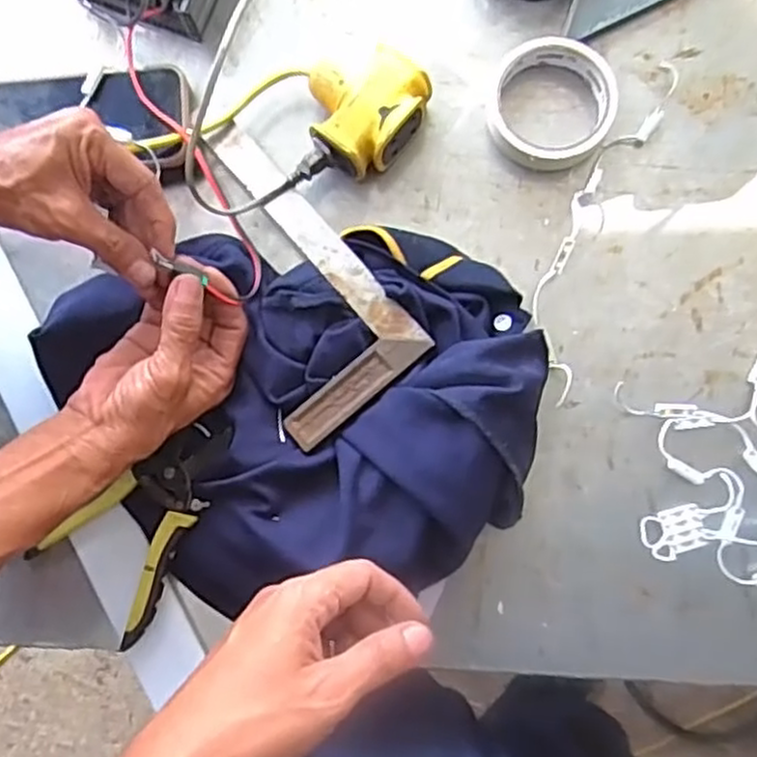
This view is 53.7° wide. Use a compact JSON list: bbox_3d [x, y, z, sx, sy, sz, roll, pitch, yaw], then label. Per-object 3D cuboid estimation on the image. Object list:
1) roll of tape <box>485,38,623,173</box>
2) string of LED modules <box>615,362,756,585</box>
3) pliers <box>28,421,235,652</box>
[{"bbox_3d":[0.127,-0.202,0.549,0.088,0.024,0.094,0,83,1],"label":"roll of tape"},{"bbox_3d":[0.247,0.072,0.515,0.133,0.014,0.189,-6,83,0],"label":"string of LED modules"},{"bbox_3d":[-0.154,0.096,0.517,0.095,0.032,0.155,44,86,6],"label":"pliers"}]

